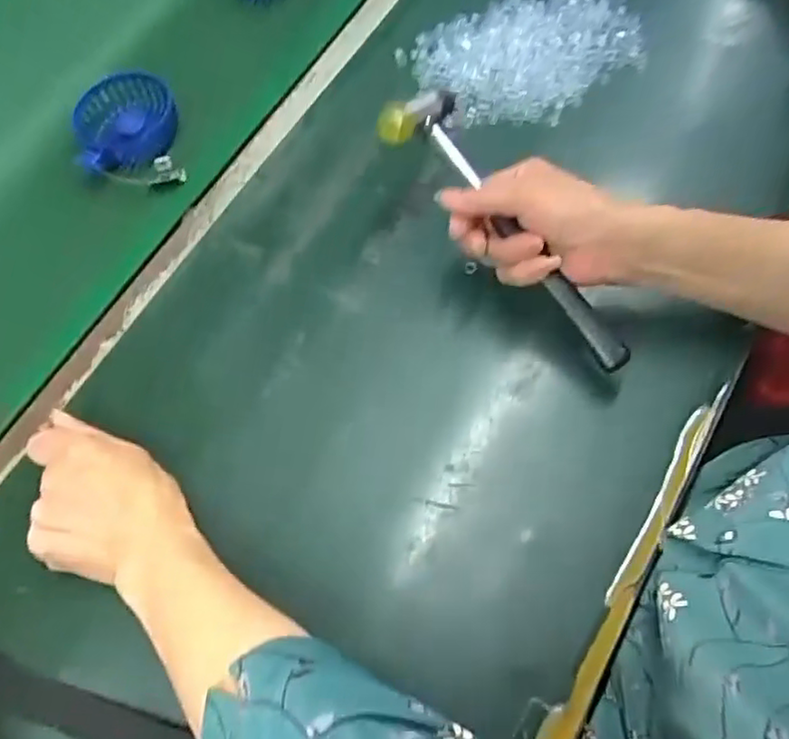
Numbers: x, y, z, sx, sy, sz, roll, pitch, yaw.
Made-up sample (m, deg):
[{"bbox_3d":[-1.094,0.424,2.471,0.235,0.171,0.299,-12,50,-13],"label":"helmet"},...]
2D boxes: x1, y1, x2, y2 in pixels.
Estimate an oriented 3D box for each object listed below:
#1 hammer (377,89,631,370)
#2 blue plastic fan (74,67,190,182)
[{"bbox_3d":[0.080,-0.099,0.444,0.056,0.022,0.236,-35,80,-15],"label":"hammer"},{"bbox_3d":[-0.241,-0.215,0.591,0.094,0.047,0.126,-20,65,-3],"label":"blue plastic fan"}]

